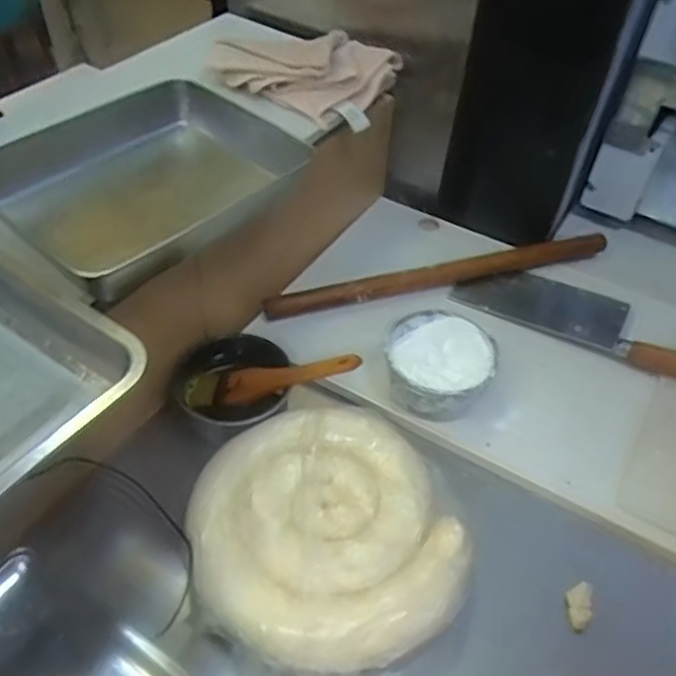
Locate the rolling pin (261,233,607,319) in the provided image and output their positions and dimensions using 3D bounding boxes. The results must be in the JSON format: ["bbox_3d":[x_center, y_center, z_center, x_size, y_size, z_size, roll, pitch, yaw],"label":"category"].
[{"bbox_3d":[0.148,-0.089,0.965,0.502,0.030,0.034,-13,50,-16],"label":"rolling pin"}]

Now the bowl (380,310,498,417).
[{"bbox_3d":[0.122,0.037,0.838,0.126,0.067,0.127,2,47,-3],"label":"bowl"}]

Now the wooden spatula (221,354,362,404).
[{"bbox_3d":[-0.057,0.046,0.797,0.177,0.020,0.036,-13,43,21],"label":"wooden spatula"}]

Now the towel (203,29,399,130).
[{"bbox_3d":[-0.049,-0.366,0.924,0.228,0.061,0.172,22,49,15],"label":"towel"}]

